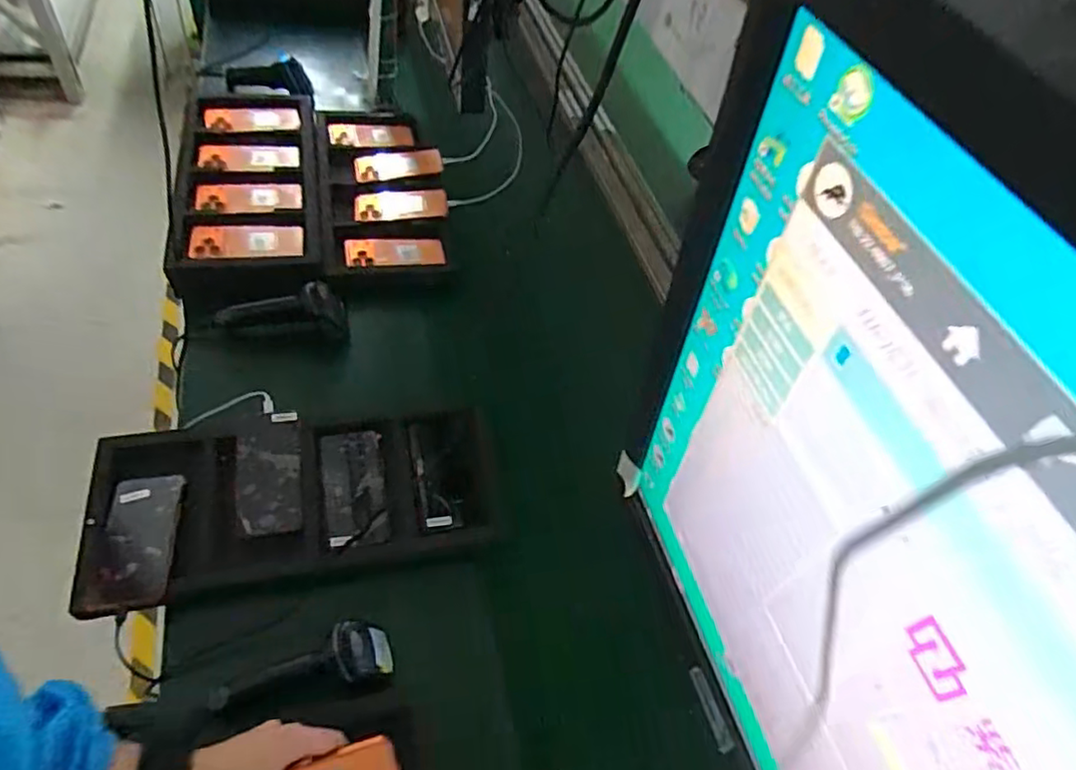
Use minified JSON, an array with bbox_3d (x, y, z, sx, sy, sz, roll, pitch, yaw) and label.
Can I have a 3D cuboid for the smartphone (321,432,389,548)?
[{"bbox_3d":[-0.239,0.134,0.830,0.076,0.006,0.159,-6,59,-18],"label":"smartphone"}]

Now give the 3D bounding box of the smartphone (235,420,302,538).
[{"bbox_3d":[-0.343,0.117,0.812,0.074,0.012,0.153,-9,64,-13],"label":"smartphone"}]

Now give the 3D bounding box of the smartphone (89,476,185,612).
[{"bbox_3d":[-0.456,0.174,0.727,0.069,0.013,0.159,-3,53,-15],"label":"smartphone"}]

